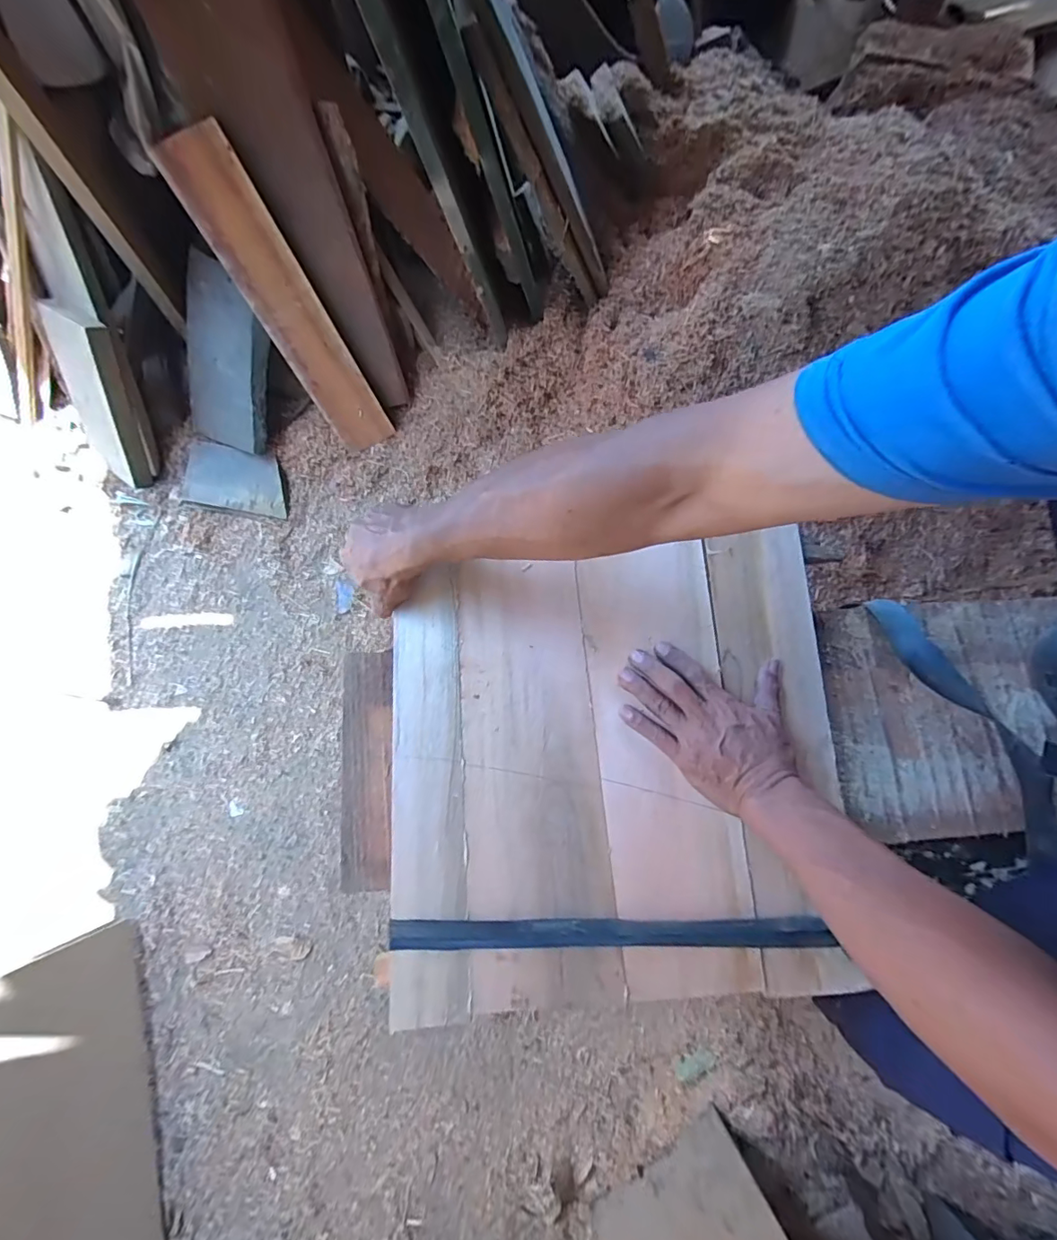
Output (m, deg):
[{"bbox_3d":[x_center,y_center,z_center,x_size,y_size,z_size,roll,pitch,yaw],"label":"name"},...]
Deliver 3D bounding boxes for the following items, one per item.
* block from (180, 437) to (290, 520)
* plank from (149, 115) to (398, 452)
[{"bbox_3d":[-0.617,-0.294,1.071,0.222,0.024,0.137,8,95,3],"label":"block"},{"bbox_3d":[-0.431,-0.554,0.927,0.113,0.510,0.021,-26,42,3],"label":"plank"}]

